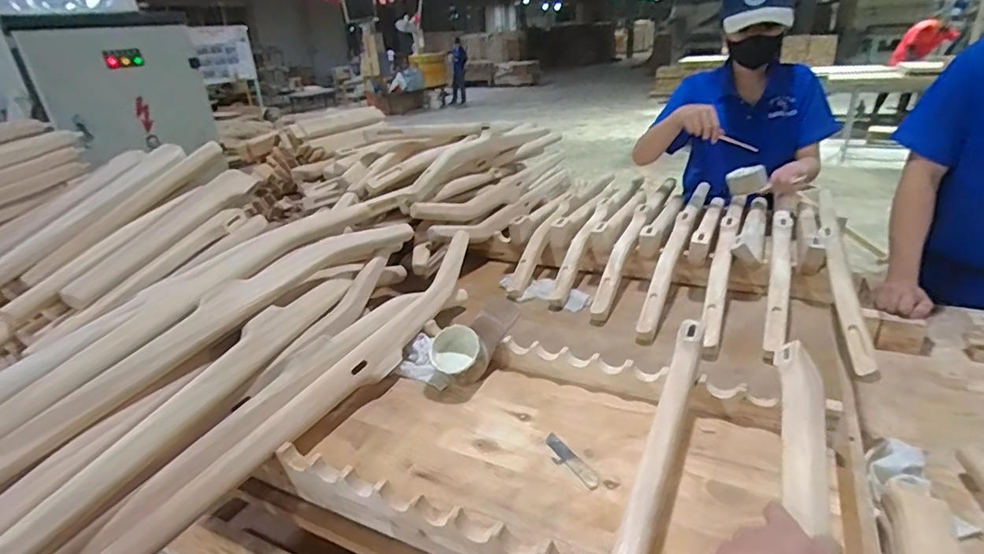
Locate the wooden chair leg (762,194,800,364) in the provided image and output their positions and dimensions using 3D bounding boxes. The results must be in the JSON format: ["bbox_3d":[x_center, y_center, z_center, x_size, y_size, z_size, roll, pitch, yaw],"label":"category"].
[{"bbox_3d":[0.566,-0.019,1.033,0.049,0.102,0.498,9,28,27],"label":"wooden chair leg"}]

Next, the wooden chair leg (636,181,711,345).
[{"bbox_3d":[0.446,-0.081,1.223,0.056,0.116,0.725,9,28,26],"label":"wooden chair leg"}]

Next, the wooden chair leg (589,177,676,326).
[{"bbox_3d":[0.371,-0.114,1.291,0.051,0.128,0.723,9,28,27],"label":"wooden chair leg"}]

